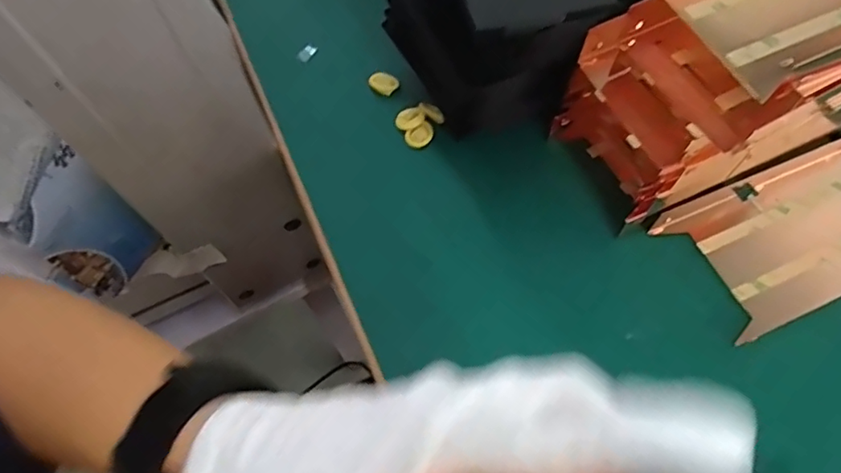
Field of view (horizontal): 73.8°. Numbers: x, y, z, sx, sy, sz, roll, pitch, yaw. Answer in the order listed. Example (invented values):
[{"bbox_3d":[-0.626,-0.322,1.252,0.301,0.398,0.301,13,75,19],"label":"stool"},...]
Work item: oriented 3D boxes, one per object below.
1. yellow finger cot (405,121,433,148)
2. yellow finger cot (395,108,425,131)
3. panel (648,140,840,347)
[{"bbox_3d":[0.000,-0.068,0.381,0.019,0.006,0.014,-27,66,-9],"label":"yellow finger cot"},{"bbox_3d":[-0.007,-0.080,0.384,0.019,0.005,0.015,-22,65,-7],"label":"yellow finger cot"},{"bbox_3d":[0.242,-0.002,0.356,0.160,0.015,0.088,-23,65,-7],"label":"panel"}]

